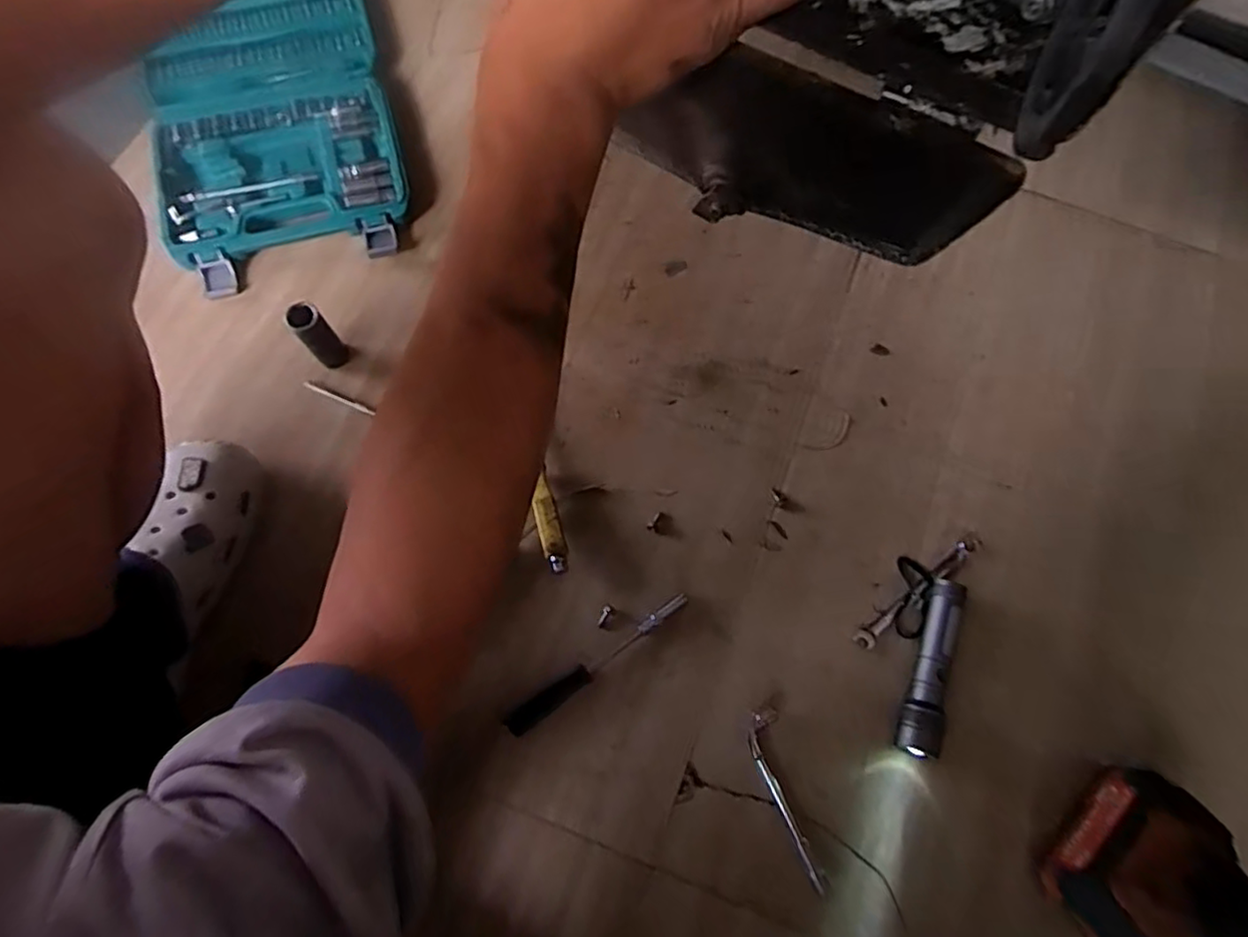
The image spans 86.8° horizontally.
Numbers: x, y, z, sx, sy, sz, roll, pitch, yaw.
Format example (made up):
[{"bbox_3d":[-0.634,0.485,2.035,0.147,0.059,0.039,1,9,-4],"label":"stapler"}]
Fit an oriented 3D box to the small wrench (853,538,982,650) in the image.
[{"bbox_3d":[0.260,0.107,0.581,0.150,0.007,0.015,-37,78,-12],"label":"small wrench"}]

